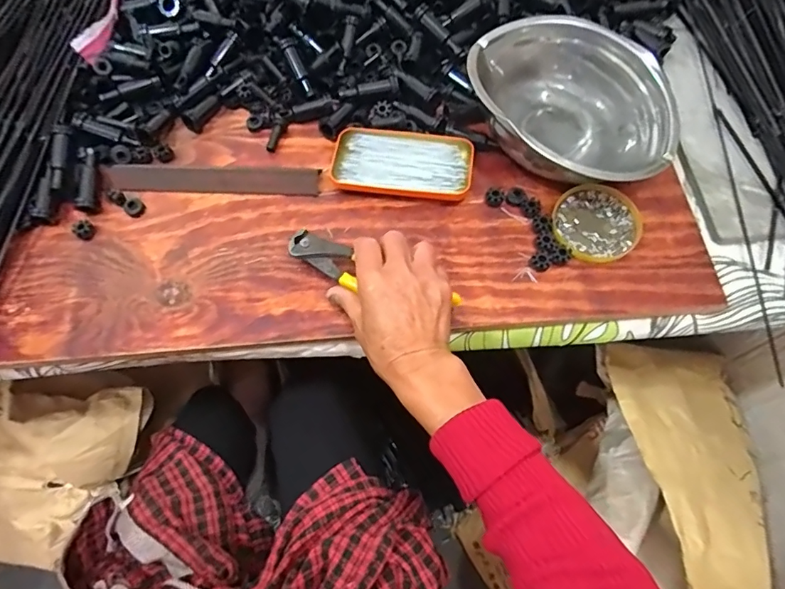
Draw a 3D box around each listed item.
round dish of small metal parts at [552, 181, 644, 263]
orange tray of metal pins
[{"bbox_3d":[0.204,-0.072,0.480,0.089,0.012,0.080,-35,68,-17],"label":"round dish of small metal parts"},{"bbox_3d":[0.009,-0.137,0.510,0.143,0.022,0.076,4,62,1],"label":"orange tray of metal pins"}]

